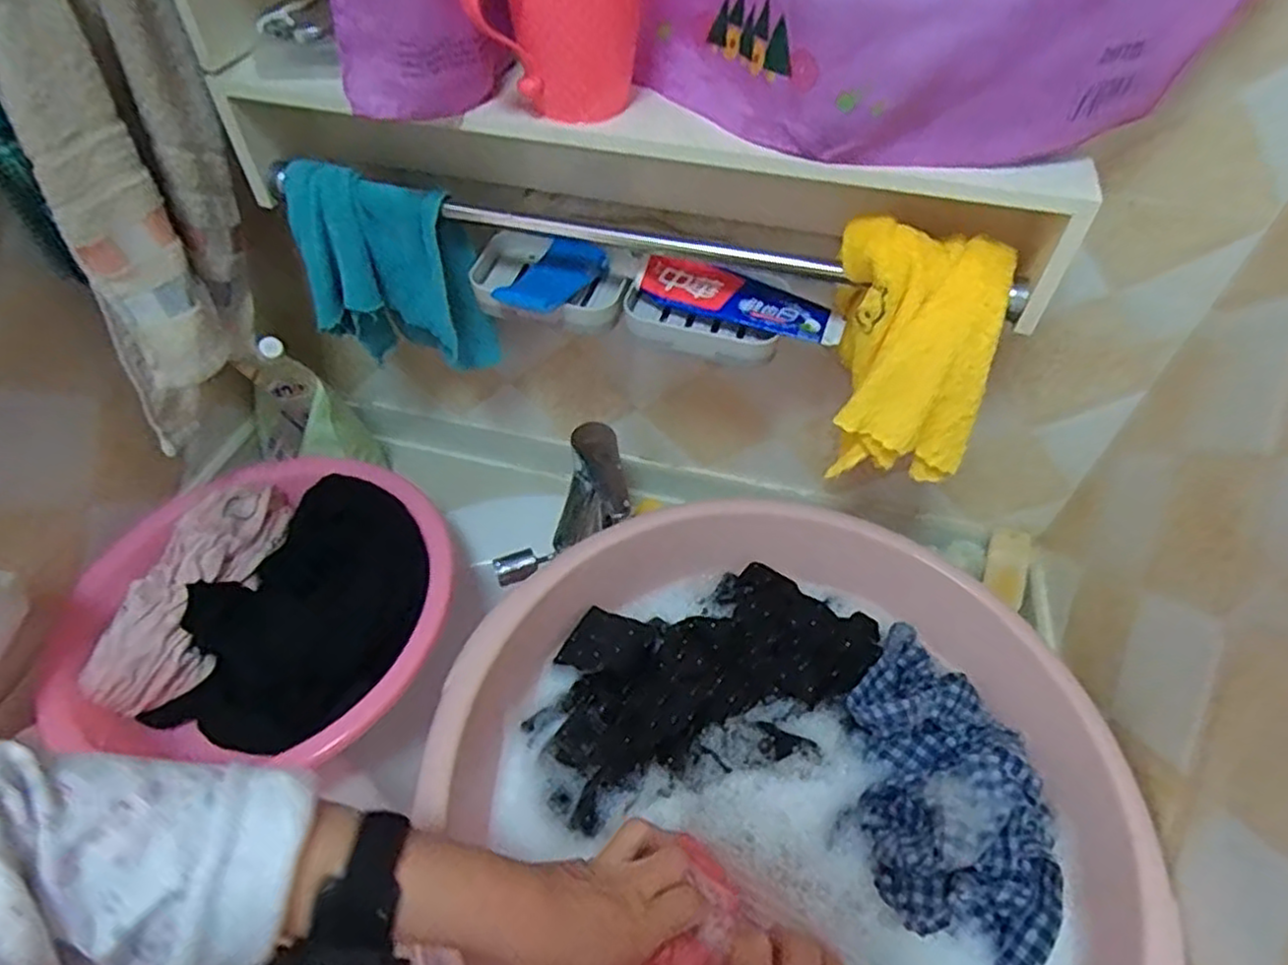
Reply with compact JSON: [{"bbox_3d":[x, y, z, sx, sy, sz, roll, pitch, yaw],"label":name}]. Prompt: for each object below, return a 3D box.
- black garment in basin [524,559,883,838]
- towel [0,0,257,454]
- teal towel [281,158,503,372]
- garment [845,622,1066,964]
[{"bbox_3d":[0.048,0.150,0.575,0.271,0.060,0.148,-18,53,-16],"label":"black garment in basin"},{"bbox_3d":[-0.370,-0.202,0.530,0.077,0.352,0.141,7,50,4],"label":"towel"},{"bbox_3d":[-0.215,-0.168,0.614,0.144,0.172,0.061,4,50,2],"label":"teal towel"},{"bbox_3d":[0.221,0.207,0.510,0.124,0.082,0.239,-1,50,-2],"label":"garment"}]

